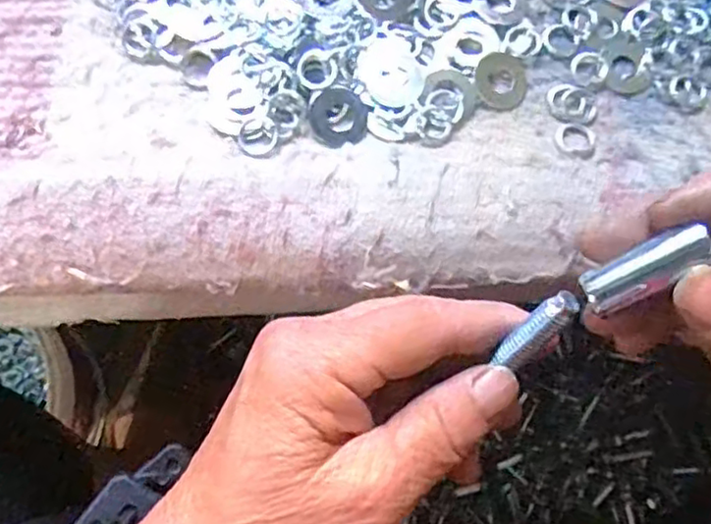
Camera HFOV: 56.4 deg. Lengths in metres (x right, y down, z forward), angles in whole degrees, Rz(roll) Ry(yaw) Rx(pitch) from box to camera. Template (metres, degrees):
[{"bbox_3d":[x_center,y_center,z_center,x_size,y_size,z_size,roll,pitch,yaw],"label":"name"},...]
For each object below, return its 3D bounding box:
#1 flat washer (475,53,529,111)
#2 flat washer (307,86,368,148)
[{"bbox_3d":[0.055,-0.069,0.250,0.020,0.004,0.023,24,74,3],"label":"flat washer"},{"bbox_3d":[-0.006,-0.052,0.238,0.021,0.005,0.021,1,74,-3],"label":"flat washer"}]

